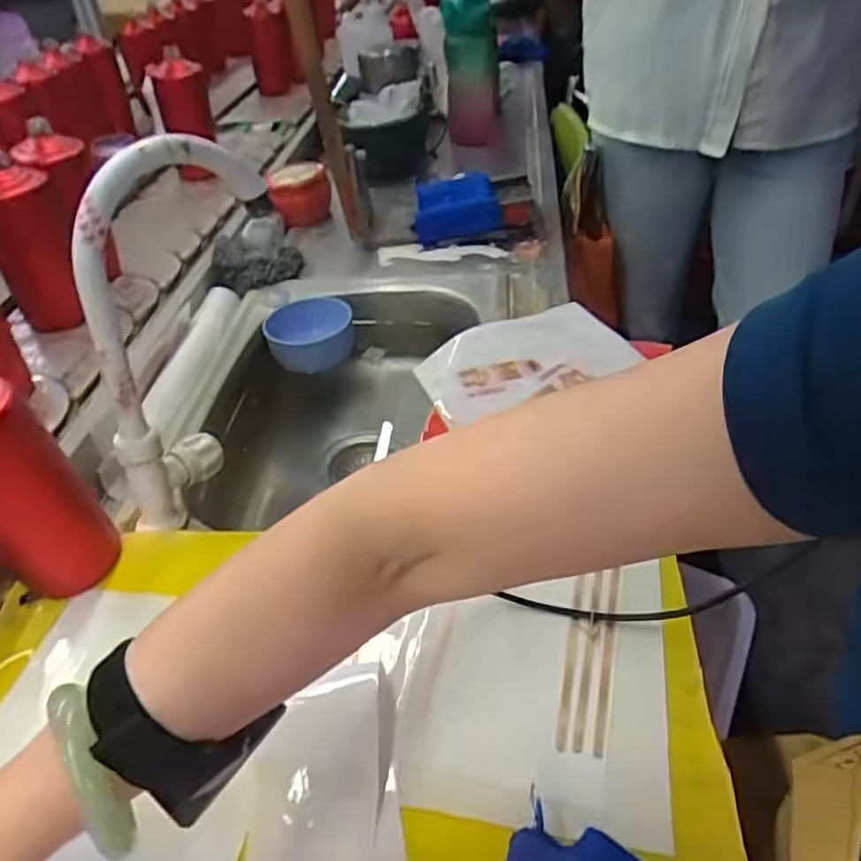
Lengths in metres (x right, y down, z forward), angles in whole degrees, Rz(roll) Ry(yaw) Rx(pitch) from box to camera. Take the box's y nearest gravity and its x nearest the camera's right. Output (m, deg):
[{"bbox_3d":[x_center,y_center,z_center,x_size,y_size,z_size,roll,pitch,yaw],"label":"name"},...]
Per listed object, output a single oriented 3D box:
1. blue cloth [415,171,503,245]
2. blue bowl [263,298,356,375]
[{"bbox_3d":[0.035,-0.330,0.994,0.125,0.051,0.105,-6,41,-2],"label":"blue cloth"},{"bbox_3d":[-0.159,-0.126,0.881,0.109,0.069,0.090,-16,42,-14],"label":"blue bowl"}]

